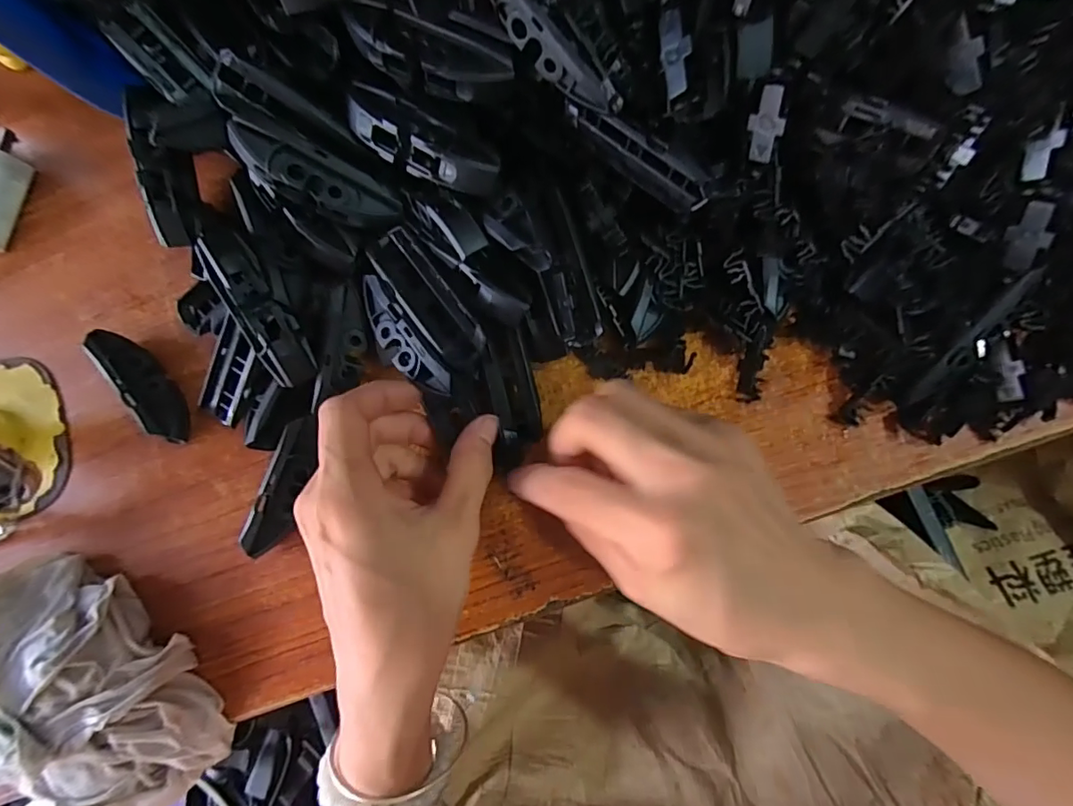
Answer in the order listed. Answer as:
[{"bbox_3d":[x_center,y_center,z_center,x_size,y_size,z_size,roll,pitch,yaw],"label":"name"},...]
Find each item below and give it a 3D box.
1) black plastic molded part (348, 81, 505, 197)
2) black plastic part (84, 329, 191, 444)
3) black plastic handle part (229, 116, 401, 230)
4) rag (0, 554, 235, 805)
[{"bbox_3d":[-0.048,-0.107,0.211,0.069,0.014,0.023,33,89,8],"label":"black plastic molded part"},{"bbox_3d":[-0.204,-0.010,0.271,0.017,0.024,0.070,-41,80,1],"label":"black plastic part"},{"bbox_3d":[-0.094,-0.095,0.224,0.070,0.012,0.022,21,85,-25],"label":"black plastic handle part"},{"bbox_3d":[-0.235,0.133,0.250,0.172,0.039,0.097,20,86,9],"label":"rag"}]

